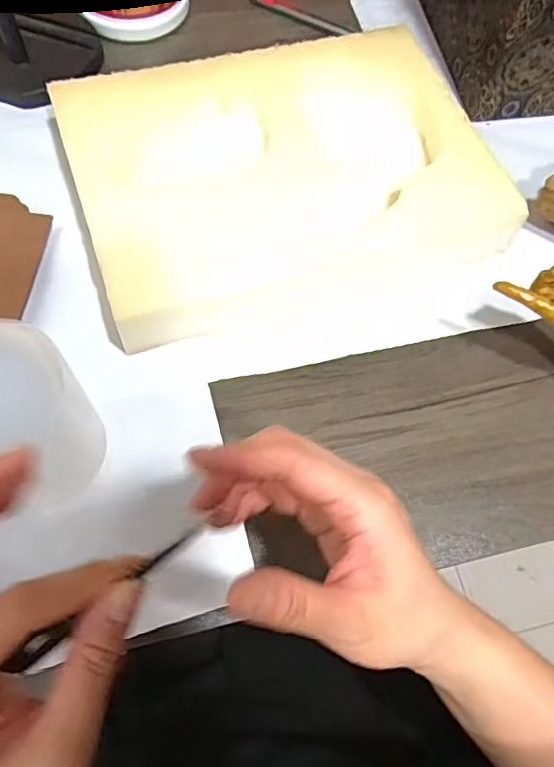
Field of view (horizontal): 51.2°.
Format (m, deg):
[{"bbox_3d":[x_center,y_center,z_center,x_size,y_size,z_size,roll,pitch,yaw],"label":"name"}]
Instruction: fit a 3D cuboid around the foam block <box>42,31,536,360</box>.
[{"bbox_3d":[0.002,-0.183,0.493,0.327,0.055,0.231,-16,67,-11],"label":"foam block"}]

